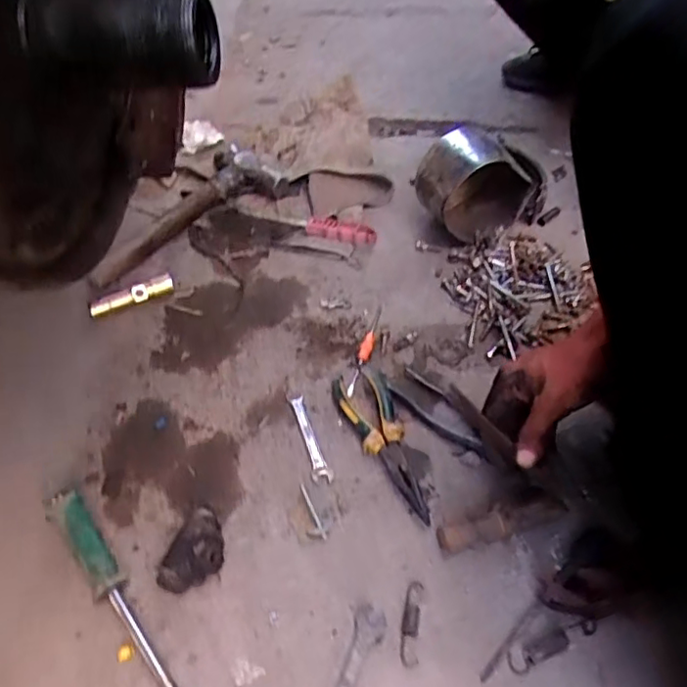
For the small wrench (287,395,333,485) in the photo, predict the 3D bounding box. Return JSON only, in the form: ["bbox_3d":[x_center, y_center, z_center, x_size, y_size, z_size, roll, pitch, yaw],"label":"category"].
[{"bbox_3d":[-0.036,0.096,0.627,0.019,0.004,0.109,-13,50,-14],"label":"small wrench"}]

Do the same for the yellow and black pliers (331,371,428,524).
[{"bbox_3d":[0.034,0.100,0.612,0.061,0.029,0.179,-8,49,-9],"label":"yellow and black pliers"}]

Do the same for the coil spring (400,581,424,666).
[{"bbox_3d":[0.057,0.234,0.510,0.015,0.006,0.068,9,48,6],"label":"coil spring"}]

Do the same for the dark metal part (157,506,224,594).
[{"bbox_3d":[-0.128,0.187,0.530,0.042,0.034,0.071,22,51,16],"label":"dark metal part"}]

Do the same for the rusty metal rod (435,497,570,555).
[{"bbox_3d":[0.146,0.167,0.562,0.119,0.025,0.024,-10,49,-11],"label":"rusty metal rod"}]

